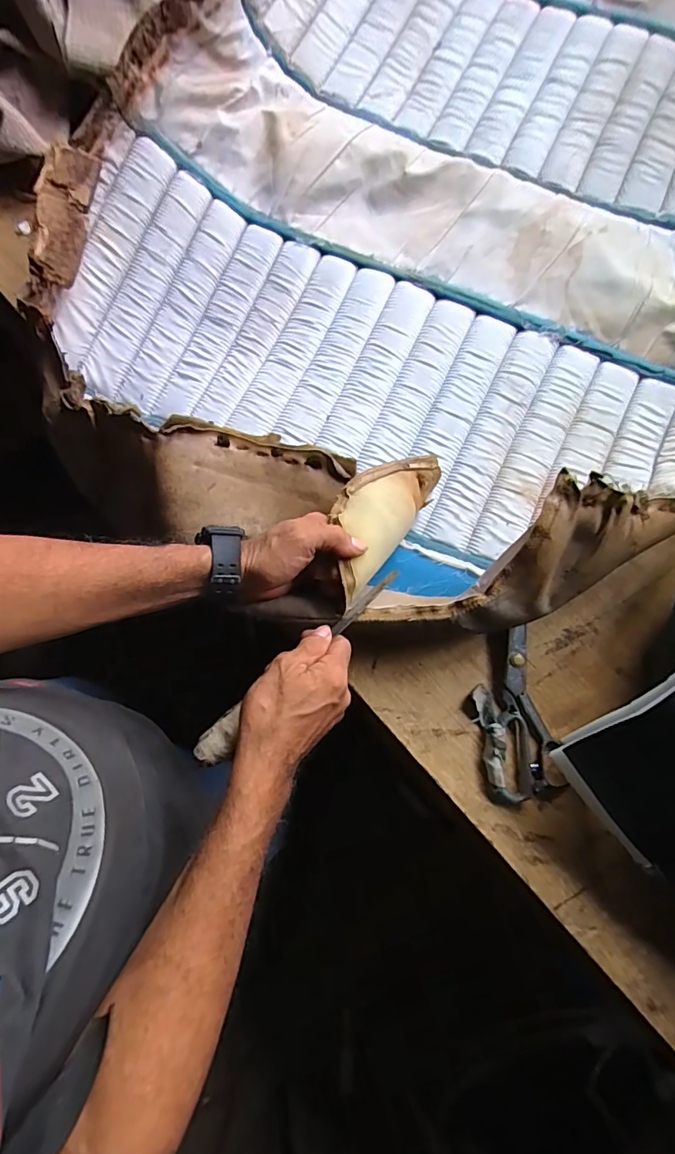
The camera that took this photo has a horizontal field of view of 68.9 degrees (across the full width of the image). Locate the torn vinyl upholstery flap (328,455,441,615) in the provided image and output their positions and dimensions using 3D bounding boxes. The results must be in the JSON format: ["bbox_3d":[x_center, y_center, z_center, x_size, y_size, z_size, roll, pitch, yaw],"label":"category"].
[{"bbox_3d":[0.036,-0.058,0.464,0.065,0.040,0.165,30,68,7],"label":"torn vinyl upholstery flap"}]

